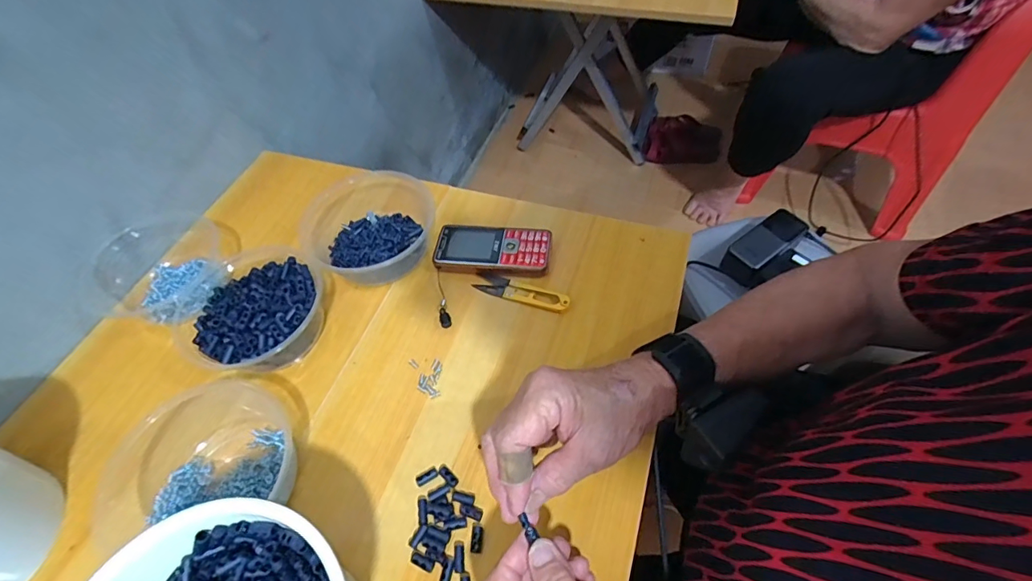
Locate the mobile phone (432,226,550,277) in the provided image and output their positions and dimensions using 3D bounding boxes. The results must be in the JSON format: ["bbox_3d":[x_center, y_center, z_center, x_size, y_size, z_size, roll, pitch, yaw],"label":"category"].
[{"bbox_3d":[-0.026,-0.044,0.515,0.126,0.020,0.057,5,56,9],"label":"mobile phone"}]

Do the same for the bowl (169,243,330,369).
[{"bbox_3d":[-0.259,0.024,0.467,0.131,0.059,0.131,-2,55,3],"label":"bowl"}]

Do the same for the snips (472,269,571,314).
[{"bbox_3d":[0.004,0.001,0.486,0.105,0.009,0.024,17,59,16],"label":"snips"}]

